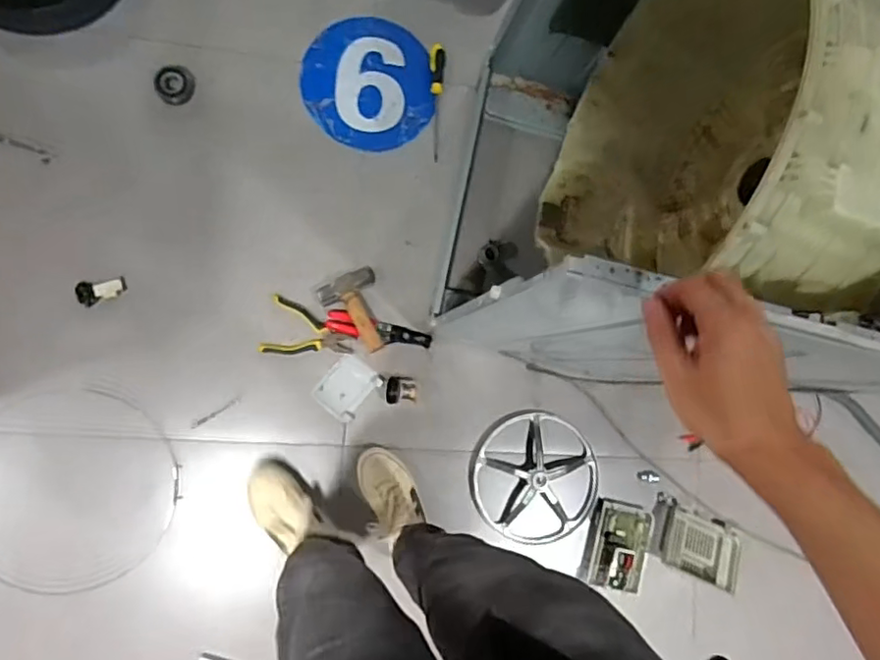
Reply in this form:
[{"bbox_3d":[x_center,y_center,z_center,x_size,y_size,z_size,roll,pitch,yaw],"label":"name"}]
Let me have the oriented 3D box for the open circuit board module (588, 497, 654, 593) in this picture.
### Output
[{"bbox_3d":[0.394,0.468,1.296,0.129,0.030,0.175,17,85,-8],"label":"open circuit board module"}]

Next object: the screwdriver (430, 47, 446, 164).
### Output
[{"bbox_3d":[-0.006,-0.491,1.293,0.030,0.025,0.247,2,87,-9],"label":"screwdriver"}]

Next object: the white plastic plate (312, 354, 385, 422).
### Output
[{"bbox_3d":[-0.190,0.119,1.238,0.097,0.010,0.121,41,89,0],"label":"white plastic plate"}]

